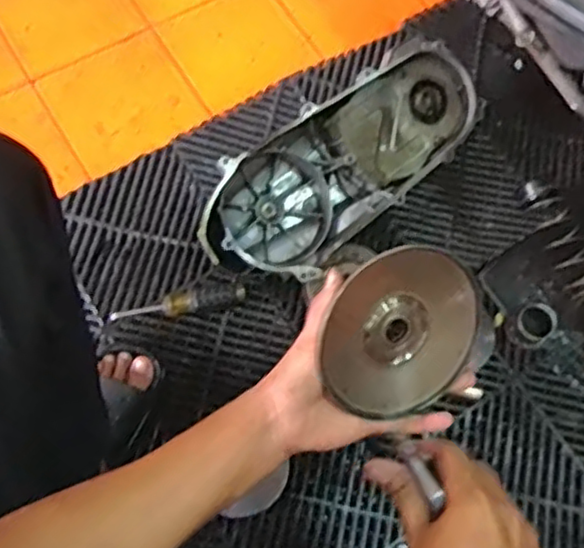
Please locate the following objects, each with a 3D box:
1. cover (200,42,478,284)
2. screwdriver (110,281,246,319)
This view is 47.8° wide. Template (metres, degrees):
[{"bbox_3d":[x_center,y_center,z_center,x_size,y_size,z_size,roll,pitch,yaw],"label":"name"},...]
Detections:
[{"bbox_3d":[0.064,-0.142,0.892,0.422,0.082,0.183,-36,103,-15],"label":"cover"},{"bbox_3d":[-0.145,0.040,0.853,0.168,0.033,0.036,-17,71,-8],"label":"screwdriver"}]

